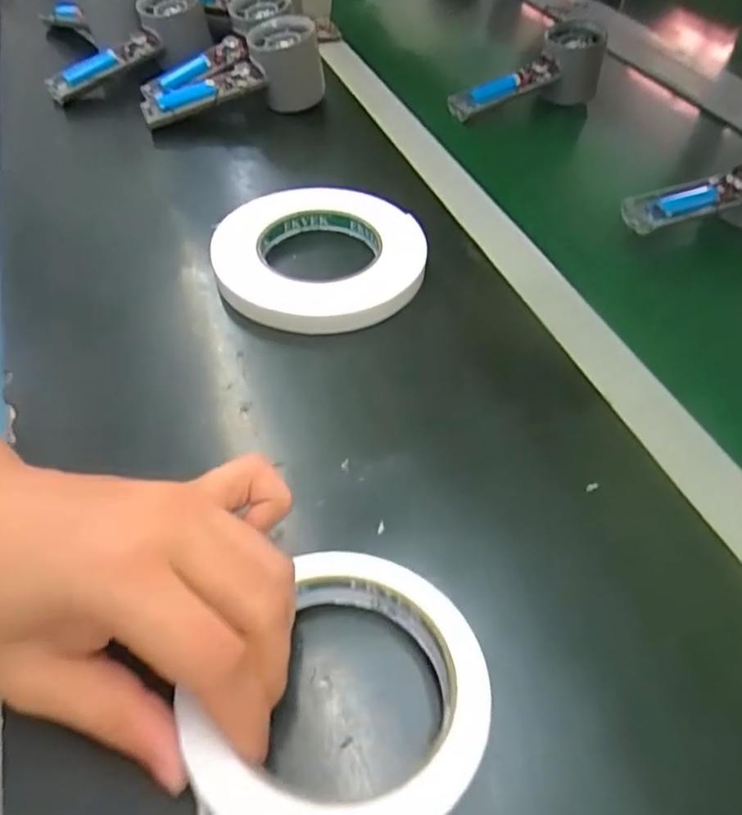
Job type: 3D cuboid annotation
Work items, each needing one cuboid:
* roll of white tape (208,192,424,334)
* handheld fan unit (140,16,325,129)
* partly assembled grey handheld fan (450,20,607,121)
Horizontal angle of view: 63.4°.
[{"bbox_3d":[-0.032,-0.100,0.393,0.132,0.023,0.129,0,50,-1],"label":"roll of white tape"},{"bbox_3d":[-0.122,-0.287,0.533,0.160,0.063,0.079,-14,50,5],"label":"handheld fan unit"},{"bbox_3d":[0.145,-0.311,0.563,0.154,0.061,0.045,-20,53,-17],"label":"partly assembled grey handheld fan"}]

